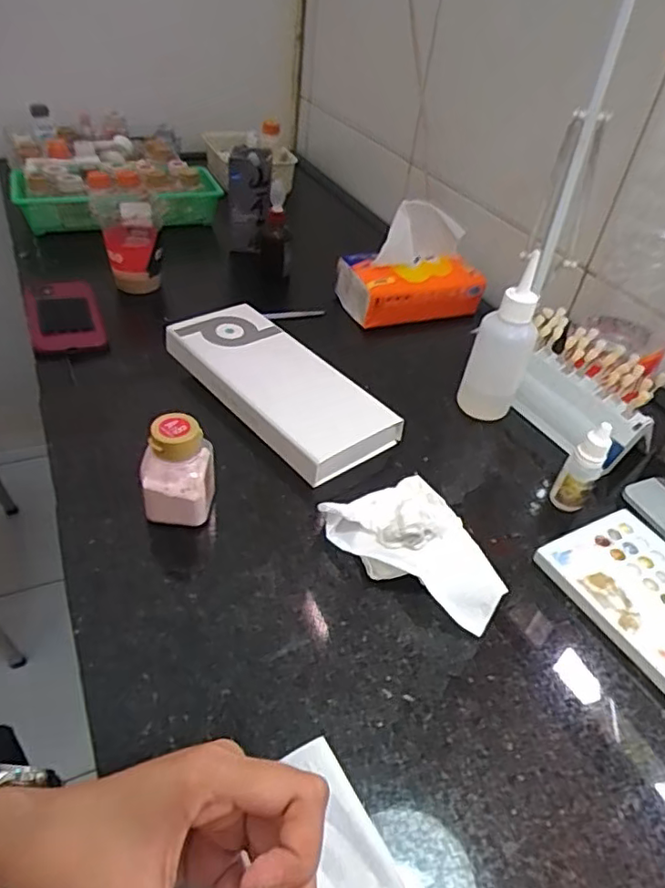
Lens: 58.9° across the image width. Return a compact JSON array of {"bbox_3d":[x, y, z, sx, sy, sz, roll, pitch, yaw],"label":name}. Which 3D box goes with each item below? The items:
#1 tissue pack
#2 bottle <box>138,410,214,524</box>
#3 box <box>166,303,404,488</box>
[{"bbox_3d":[0.108,-0.238,0.774,0.173,0.124,0.099,-11,44,-20],"label":"tissue pack"},{"bbox_3d":[-0.102,0.018,0.388,0.044,0.077,0.035,-2,42,-10],"label":"bottle"},{"bbox_3d":[-0.049,-0.052,0.514,0.097,0.032,0.219,-26,51,-32],"label":"box"}]

